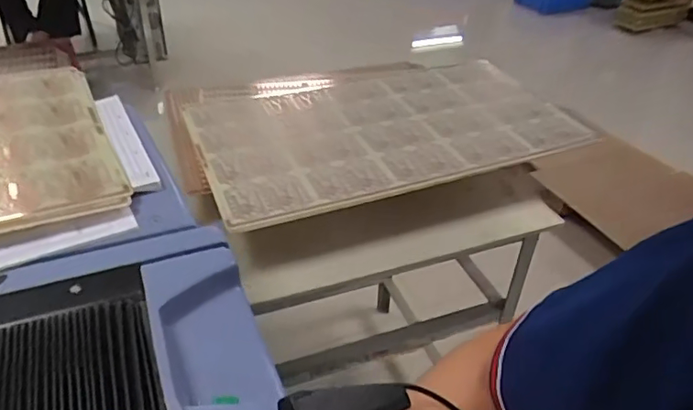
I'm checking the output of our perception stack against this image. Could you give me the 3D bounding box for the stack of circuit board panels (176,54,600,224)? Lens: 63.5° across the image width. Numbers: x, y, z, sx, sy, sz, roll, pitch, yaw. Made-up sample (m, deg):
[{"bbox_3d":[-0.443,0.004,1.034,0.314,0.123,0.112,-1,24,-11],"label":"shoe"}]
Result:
[{"bbox_3d":[0.065,-0.140,0.941,0.607,0.034,0.368,-13,40,-20],"label":"stack of circuit board panels"}]

